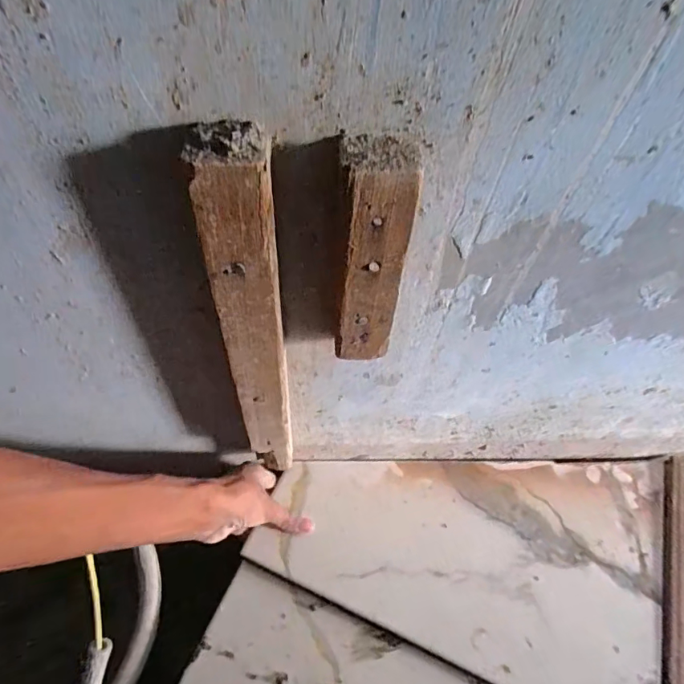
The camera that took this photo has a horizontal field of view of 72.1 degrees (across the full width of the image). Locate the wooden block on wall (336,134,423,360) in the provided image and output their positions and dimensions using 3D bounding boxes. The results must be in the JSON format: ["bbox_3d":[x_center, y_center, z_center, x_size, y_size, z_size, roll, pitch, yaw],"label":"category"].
[{"bbox_3d":[0.016,-0.042,0.268,0.034,0.145,0.023,1,54,-4],"label":"wooden block on wall"}]

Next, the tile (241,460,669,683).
[{"bbox_3d":[0.136,0.188,0.497,0.386,0.011,0.256,21,56,12],"label":"tile"}]

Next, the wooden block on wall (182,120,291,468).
[{"bbox_3d":[-0.060,0.014,0.334,0.037,0.339,0.019,-1,54,-5],"label":"wooden block on wall"}]

